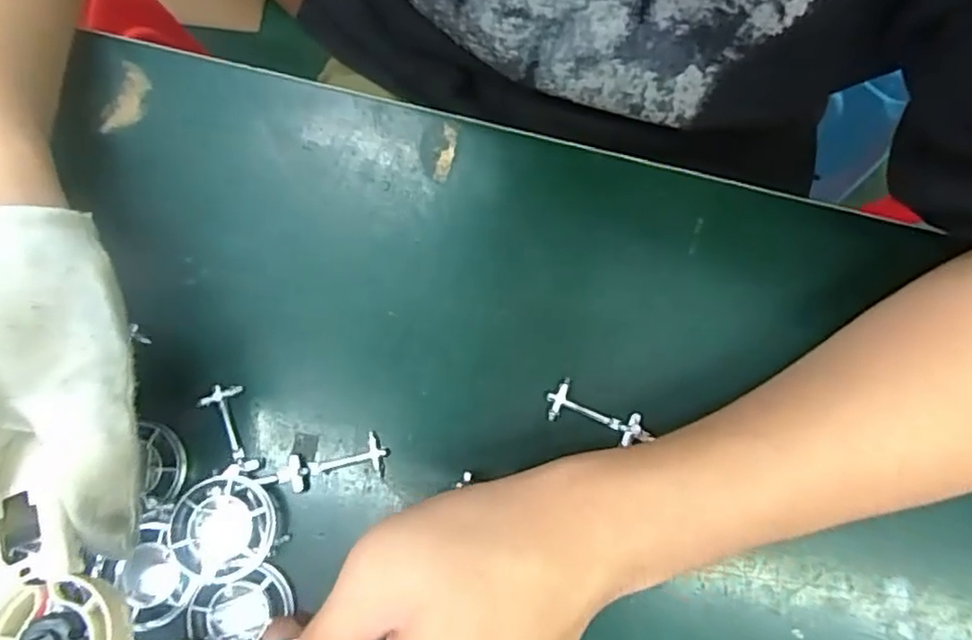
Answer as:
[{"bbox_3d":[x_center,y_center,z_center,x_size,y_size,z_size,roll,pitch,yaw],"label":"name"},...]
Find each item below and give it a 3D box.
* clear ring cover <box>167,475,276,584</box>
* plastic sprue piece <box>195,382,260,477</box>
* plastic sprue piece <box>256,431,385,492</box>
[{"bbox_3d":[-0.101,0.080,0.251,0.038,0.014,0.037,0,76,-1],"label":"clear ring cover"},{"bbox_3d":[-0.106,0.045,0.266,0.017,0.004,0.038,-18,77,-5],"label":"plastic sprue piece"},{"bbox_3d":[-0.067,0.059,0.262,0.050,0.006,0.014,-15,77,-4],"label":"plastic sprue piece"}]

